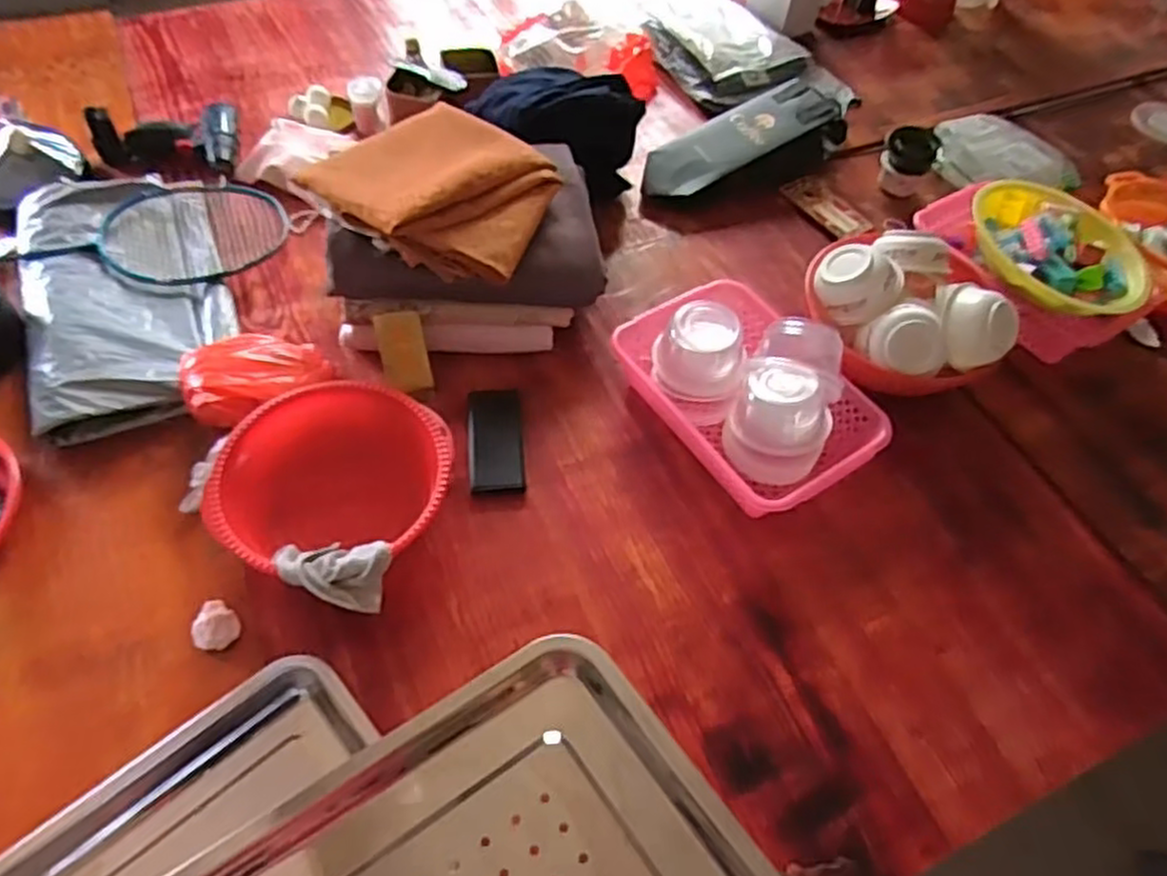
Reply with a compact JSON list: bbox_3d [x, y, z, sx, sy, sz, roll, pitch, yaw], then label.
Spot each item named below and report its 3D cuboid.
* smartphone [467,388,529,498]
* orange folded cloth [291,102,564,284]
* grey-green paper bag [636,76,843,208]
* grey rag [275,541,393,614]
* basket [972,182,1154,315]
[{"bbox_3d":[-0.105,0.000,0.911,0.064,0.006,0.148,-4,55,-6],"label":"smartphone"},{"bbox_3d":[-0.171,-0.307,0.925,0.263,0.069,0.248,27,56,15],"label":"orange folded cloth"},{"bbox_3d":[0.272,-0.480,1.231,0.383,0.094,0.127,-27,60,-20],"label":"grey-green paper bag"},{"bbox_3d":[-0.242,0.126,0.729,0.106,0.023,0.061,9,54,2],"label":"grey rag"},{"bbox_3d":[0.634,-0.256,1.051,0.200,0.089,0.243,-15,57,-15],"label":"basket"}]

